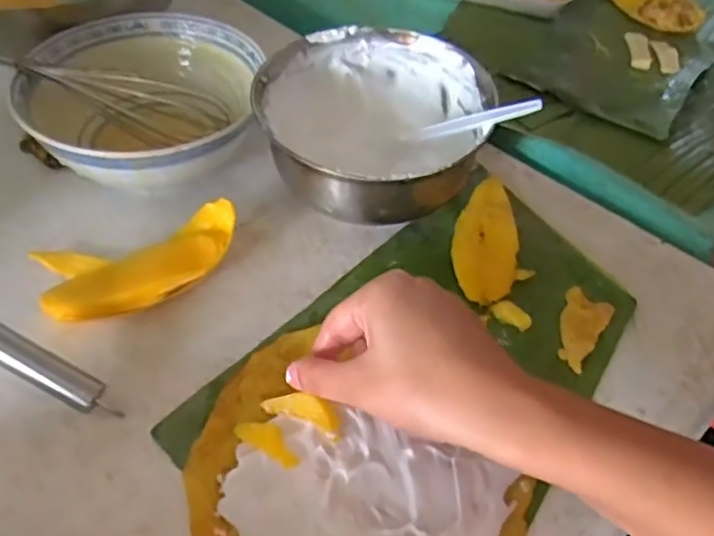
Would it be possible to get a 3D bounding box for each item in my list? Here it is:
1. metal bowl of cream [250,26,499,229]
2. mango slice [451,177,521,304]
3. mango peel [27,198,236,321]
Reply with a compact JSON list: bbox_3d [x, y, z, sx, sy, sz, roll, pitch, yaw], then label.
[{"bbox_3d":[0.010,-0.097,0.466,0.151,0.069,0.152,3,48,-3],"label":"metal bowl of cream"},{"bbox_3d":[0.088,-0.020,0.448,0.043,0.009,0.111,11,48,5],"label":"mango slice"},{"bbox_3d":[-0.137,-0.001,0.416,0.122,0.031,0.066,-8,50,-12],"label":"mango peel"}]

